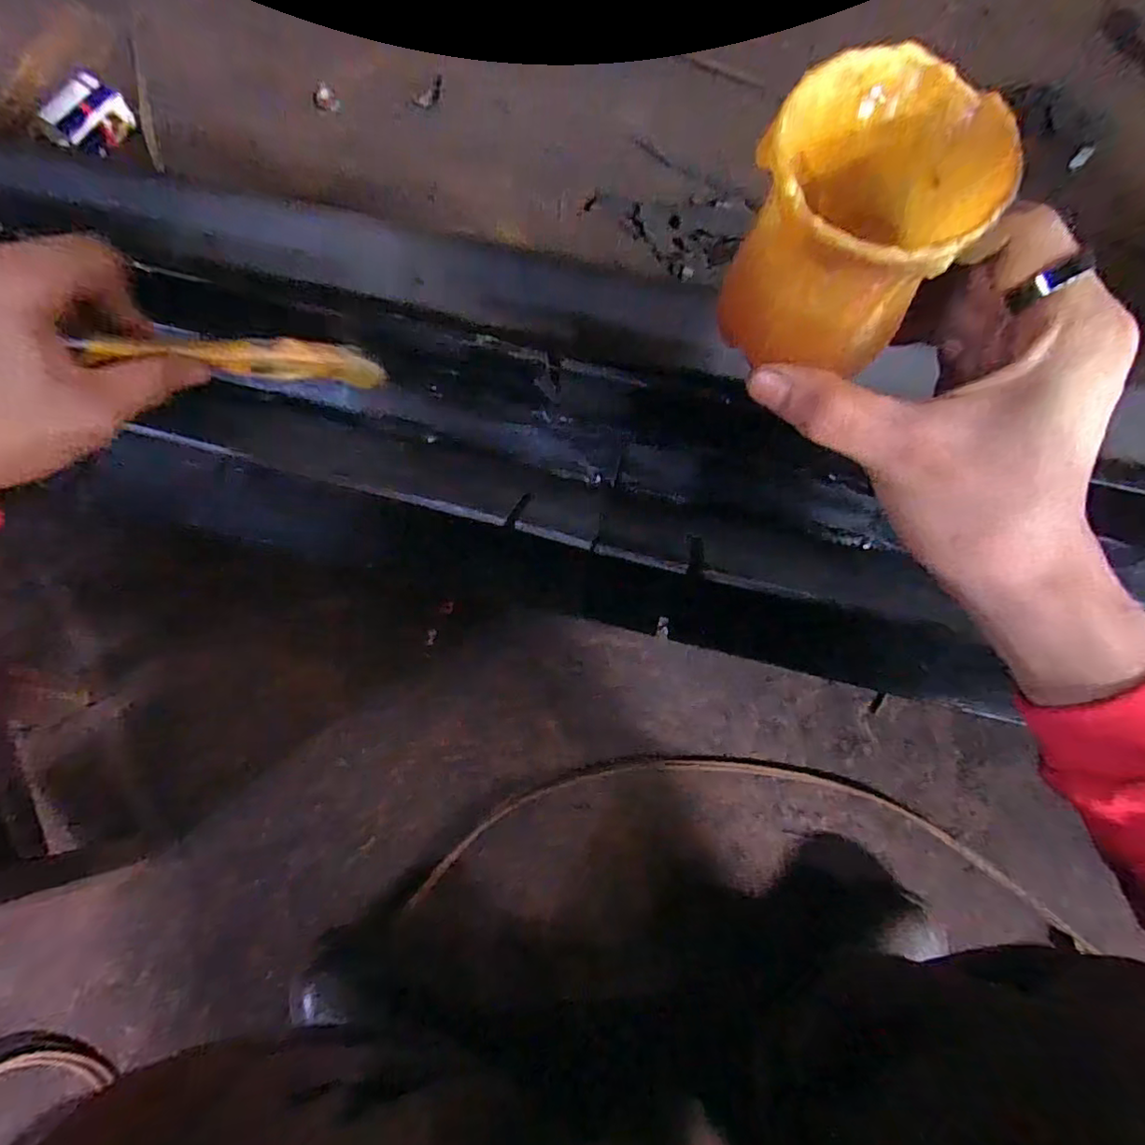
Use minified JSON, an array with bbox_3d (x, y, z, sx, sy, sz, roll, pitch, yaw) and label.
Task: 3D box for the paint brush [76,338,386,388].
[{"bbox_3d":[-0.161,-0.108,0.304,0.138,0.020,0.018,-14,74,-47],"label":"paint brush"}]

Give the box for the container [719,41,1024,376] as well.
[{"bbox_3d":[0.080,-0.098,0.176,0.057,0.062,0.056,0,77,-1],"label":"container"}]

